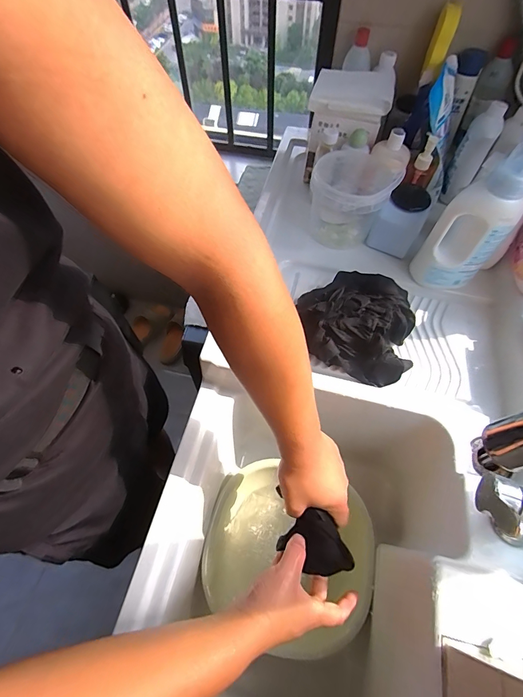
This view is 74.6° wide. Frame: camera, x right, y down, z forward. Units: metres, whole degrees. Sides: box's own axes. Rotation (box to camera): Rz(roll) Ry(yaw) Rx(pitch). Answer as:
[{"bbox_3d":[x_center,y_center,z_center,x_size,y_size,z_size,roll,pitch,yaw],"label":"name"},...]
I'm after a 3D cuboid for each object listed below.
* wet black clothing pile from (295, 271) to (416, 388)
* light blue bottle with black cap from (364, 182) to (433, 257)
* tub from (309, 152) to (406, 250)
[{"bbox_3d":[0.157,-0.045,0.572,0.182,0.078,0.179,16,60,10],"label":"wet black clothing pile"},{"bbox_3d":[0.278,-0.256,0.686,0.087,0.101,0.102,28,63,16],"label":"light blue bottle with black cap"},{"bbox_3d":[0.165,-0.284,0.676,0.135,0.145,0.145,0,59,0],"label":"tub"}]

